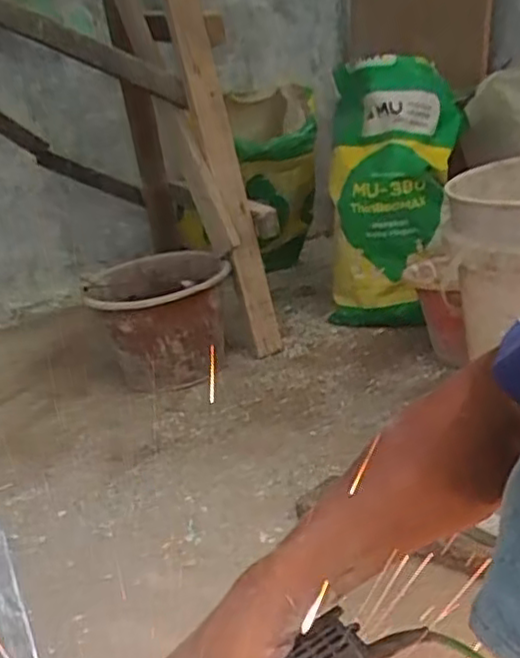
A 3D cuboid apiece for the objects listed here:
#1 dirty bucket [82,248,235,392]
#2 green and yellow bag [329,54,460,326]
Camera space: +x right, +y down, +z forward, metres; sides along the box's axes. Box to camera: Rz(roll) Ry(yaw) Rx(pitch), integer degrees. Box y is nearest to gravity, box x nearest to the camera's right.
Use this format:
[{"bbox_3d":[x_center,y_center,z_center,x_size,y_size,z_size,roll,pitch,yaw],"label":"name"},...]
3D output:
[{"bbox_3d":[-0.179,-0.009,1.342,0.247,0.224,0.204,-3,21,8],"label":"dirty bucket"},{"bbox_3d":[0.267,-0.247,1.403,0.257,0.531,0.111,0,22,17],"label":"green and yellow bag"}]

